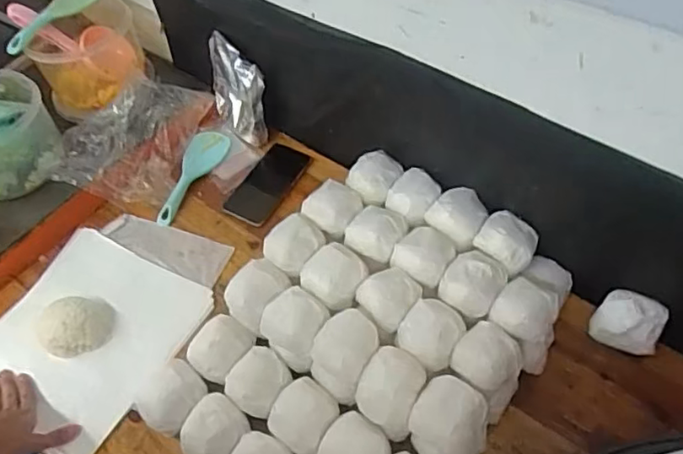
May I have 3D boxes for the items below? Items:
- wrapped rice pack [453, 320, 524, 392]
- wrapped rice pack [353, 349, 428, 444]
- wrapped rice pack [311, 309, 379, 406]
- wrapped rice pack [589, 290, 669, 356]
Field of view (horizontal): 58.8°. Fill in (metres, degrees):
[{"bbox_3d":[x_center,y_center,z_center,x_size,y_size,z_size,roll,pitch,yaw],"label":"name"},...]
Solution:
[{"bbox_3d":[0.172,0.157,0.718,0.069,0.035,0.079,37,65,27],"label":"wrapped rice pack"},{"bbox_3d":[0.058,0.187,0.708,0.064,0.068,0.081,20,58,18],"label":"wrapped rice pack"},{"bbox_3d":[0.005,0.158,0.747,0.067,0.064,0.091,22,59,20],"label":"wrapped rice pack"},{"bbox_3d":[0.354,0.116,0.750,0.075,0.054,0.052,17,57,17],"label":"wrapped rice pack"}]

